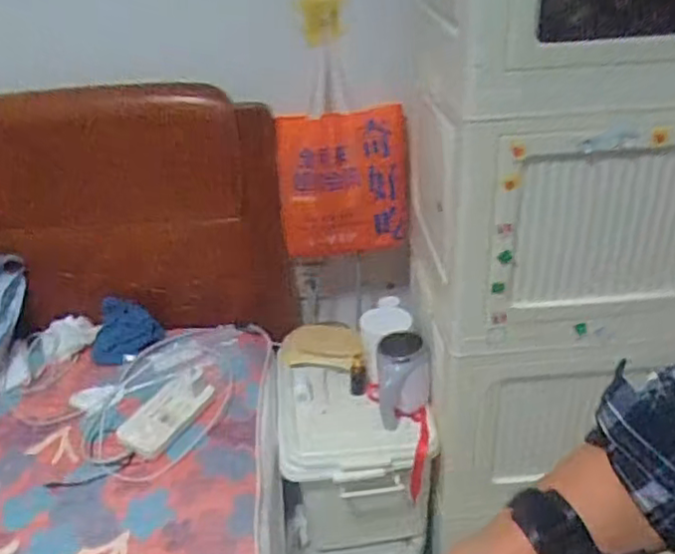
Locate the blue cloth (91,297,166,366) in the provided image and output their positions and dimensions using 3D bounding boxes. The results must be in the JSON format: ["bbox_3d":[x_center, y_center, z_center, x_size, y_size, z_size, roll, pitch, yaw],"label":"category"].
[{"bbox_3d":[-0.441,0.117,1.389,0.130,0.039,0.155,10,51,-15],"label":"blue cloth"}]

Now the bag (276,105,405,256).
[{"bbox_3d":[0.012,-0.180,1.302,0.261,0.293,0.081,-10,32,-11],"label":"bag"}]

